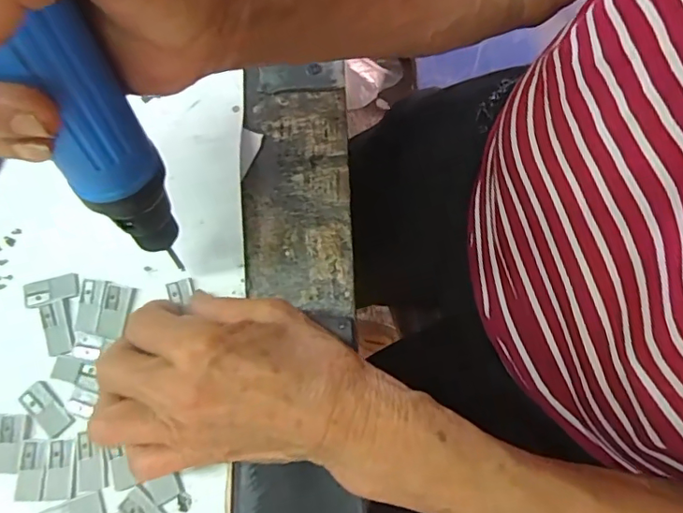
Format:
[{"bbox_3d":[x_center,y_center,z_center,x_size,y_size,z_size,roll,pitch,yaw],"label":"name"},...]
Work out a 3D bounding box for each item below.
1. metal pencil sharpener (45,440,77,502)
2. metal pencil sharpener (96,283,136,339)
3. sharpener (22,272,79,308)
[{"bbox_3d":[-0.134,0.102,0.250,0.014,0.004,0.026,-6,71,-1],"label":"metal pencil sharpener"},{"bbox_3d":[-0.118,0.028,0.272,0.016,0.004,0.027,9,71,5],"label":"metal pencil sharpener"},{"bbox_3d":[-0.155,0.018,0.278,0.030,0.004,0.014,-13,71,-3],"label":"sharpener"}]

